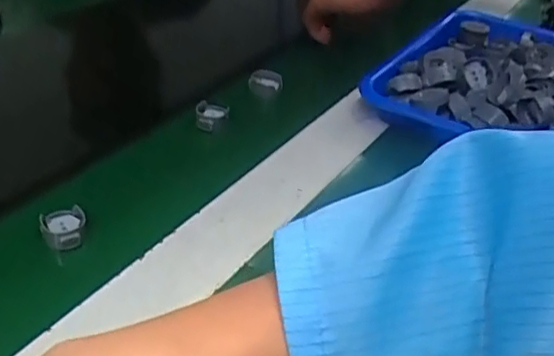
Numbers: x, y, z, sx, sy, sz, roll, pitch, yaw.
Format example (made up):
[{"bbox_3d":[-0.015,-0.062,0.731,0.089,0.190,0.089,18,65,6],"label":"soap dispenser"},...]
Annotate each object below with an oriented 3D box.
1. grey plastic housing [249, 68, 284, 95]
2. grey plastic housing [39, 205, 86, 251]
[{"bbox_3d":[-0.010,-0.083,0.547,0.029,0.020,0.021,8,34,1],"label":"grey plastic housing"},{"bbox_3d":[-0.128,0.029,0.371,0.024,0.013,0.030,0,37,-8],"label":"grey plastic housing"}]

